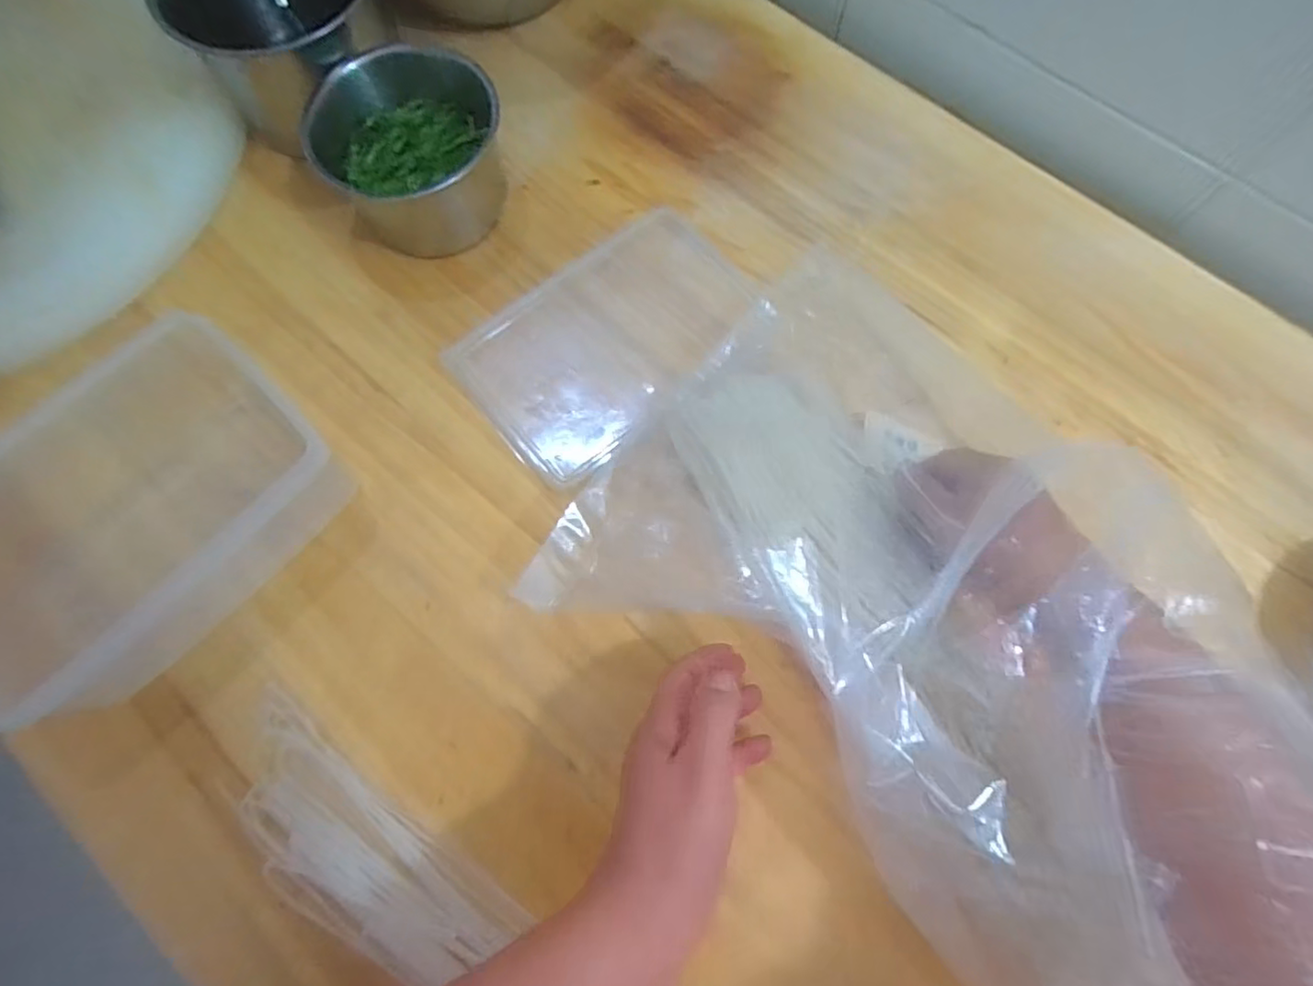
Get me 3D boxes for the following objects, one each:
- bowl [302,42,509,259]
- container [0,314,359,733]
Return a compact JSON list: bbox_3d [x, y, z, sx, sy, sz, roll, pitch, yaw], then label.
[{"bbox_3d":[-0.181,-0.256,0.461,0.127,0.094,0.113,12,74,5],"label":"bowl"},{"bbox_3d":[-0.341,0.018,0.397,0.155,0.086,0.250,38,78,11],"label":"container"}]

